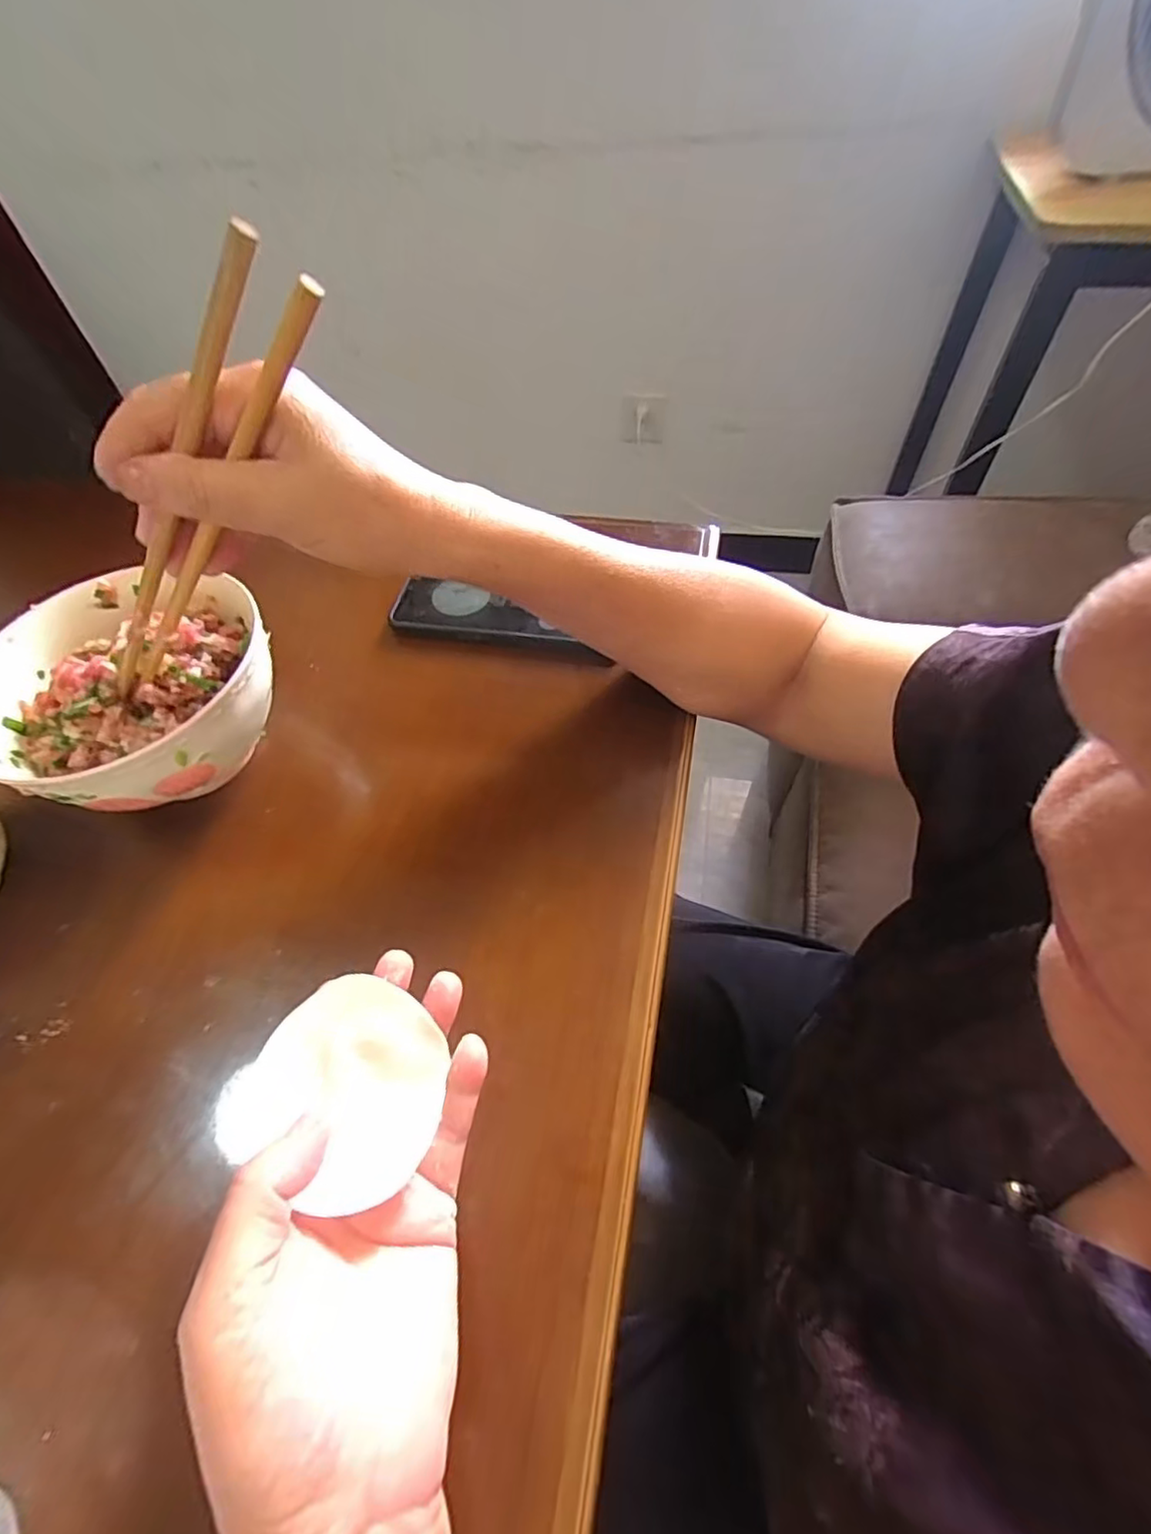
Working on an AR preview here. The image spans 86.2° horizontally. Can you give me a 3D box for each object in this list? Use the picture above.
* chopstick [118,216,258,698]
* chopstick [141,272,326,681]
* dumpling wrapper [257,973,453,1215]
[{"bbox_3d":[-0.168,-0.104,0.254,0.009,0.228,0.012,19,47,-33],"label":"chopstick"},{"bbox_3d":[-0.154,-0.102,0.258,0.009,0.218,0.009,25,46,-34],"label":"chopstick"},{"bbox_3d":[-0.084,0.119,0.233,0.065,0.014,0.075,-32,59,-17],"label":"dumpling wrapper"}]

